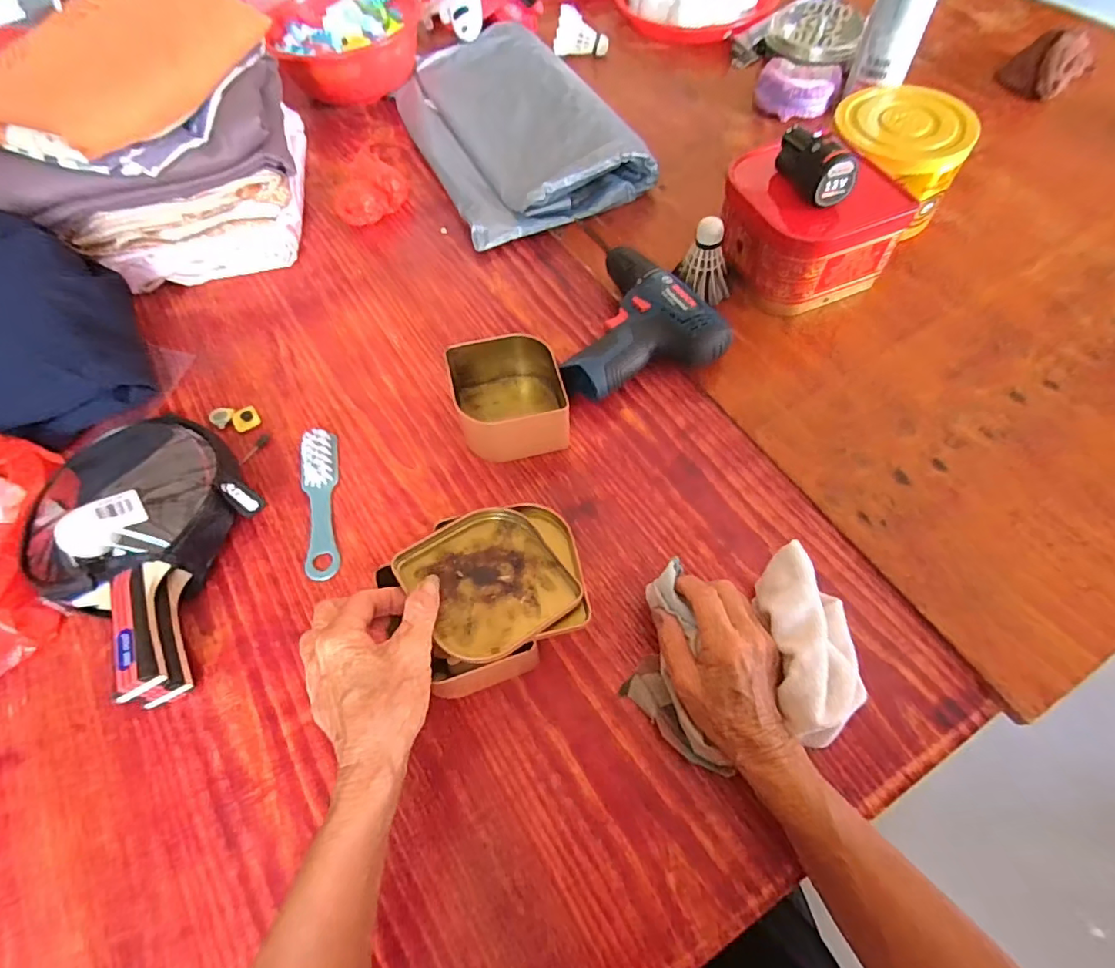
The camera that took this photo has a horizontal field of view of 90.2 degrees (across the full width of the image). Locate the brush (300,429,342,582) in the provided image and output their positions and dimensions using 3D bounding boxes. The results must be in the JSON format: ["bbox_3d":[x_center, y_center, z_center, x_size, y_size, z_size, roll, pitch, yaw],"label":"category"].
[{"bbox_3d":[-0.215,0.014,0.501,0.031,0.013,0.148,-12,63,-3],"label":"brush"}]

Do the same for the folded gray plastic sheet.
[{"bbox_3d":[-0.071,-0.496,0.746,0.232,0.055,0.425,-22,64,-8],"label":"folded gray plastic sheet"}]

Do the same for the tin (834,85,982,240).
[{"bbox_3d":[0.360,-0.348,0.602,0.113,0.097,0.130,-11,63,-3],"label":"tin"}]

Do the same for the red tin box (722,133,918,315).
[{"bbox_3d":[0.246,-0.263,0.567,0.127,0.097,0.145,-21,64,-8],"label":"red tin box"}]

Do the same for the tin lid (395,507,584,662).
[{"bbox_3d":[-0.048,0.066,0.387,0.094,0.013,0.100,-35,67,-14],"label":"tin lid"}]

